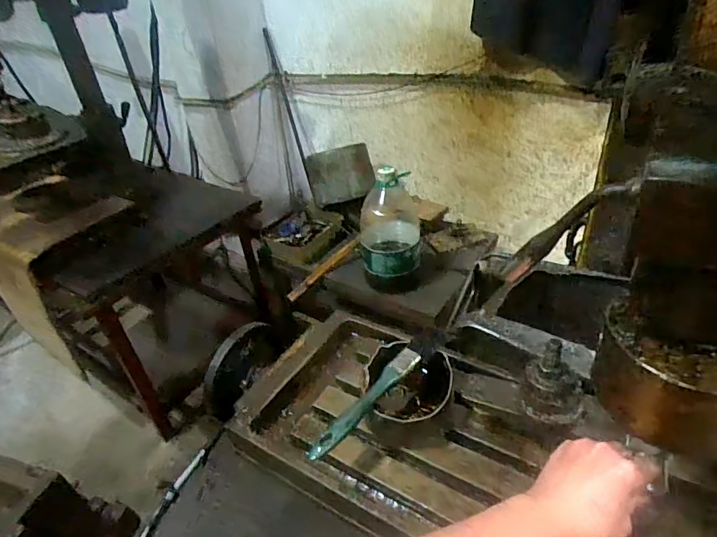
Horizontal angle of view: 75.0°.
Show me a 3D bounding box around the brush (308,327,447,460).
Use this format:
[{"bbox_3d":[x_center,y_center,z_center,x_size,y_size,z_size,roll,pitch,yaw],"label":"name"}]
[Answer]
[{"bbox_3d":[0.026,0.128,0.509,0.027,0.025,0.203,27,47,37],"label":"brush"}]

